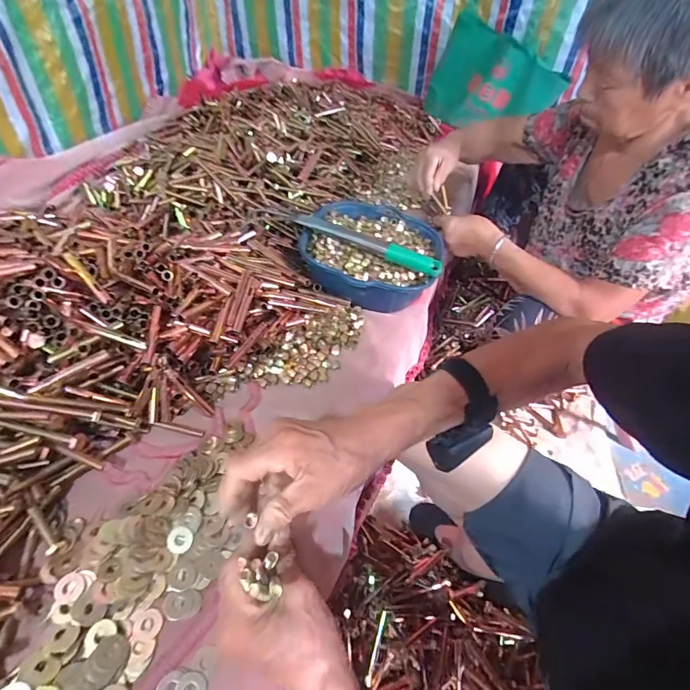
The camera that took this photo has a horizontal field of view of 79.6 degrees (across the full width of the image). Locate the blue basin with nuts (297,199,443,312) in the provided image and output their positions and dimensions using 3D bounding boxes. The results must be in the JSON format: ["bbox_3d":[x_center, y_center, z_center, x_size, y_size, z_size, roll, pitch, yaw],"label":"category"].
[{"bbox_3d":[0.046,-0.155,0.718,0.216,0.089,0.232,3,46,-3],"label":"blue basin with nuts"}]

